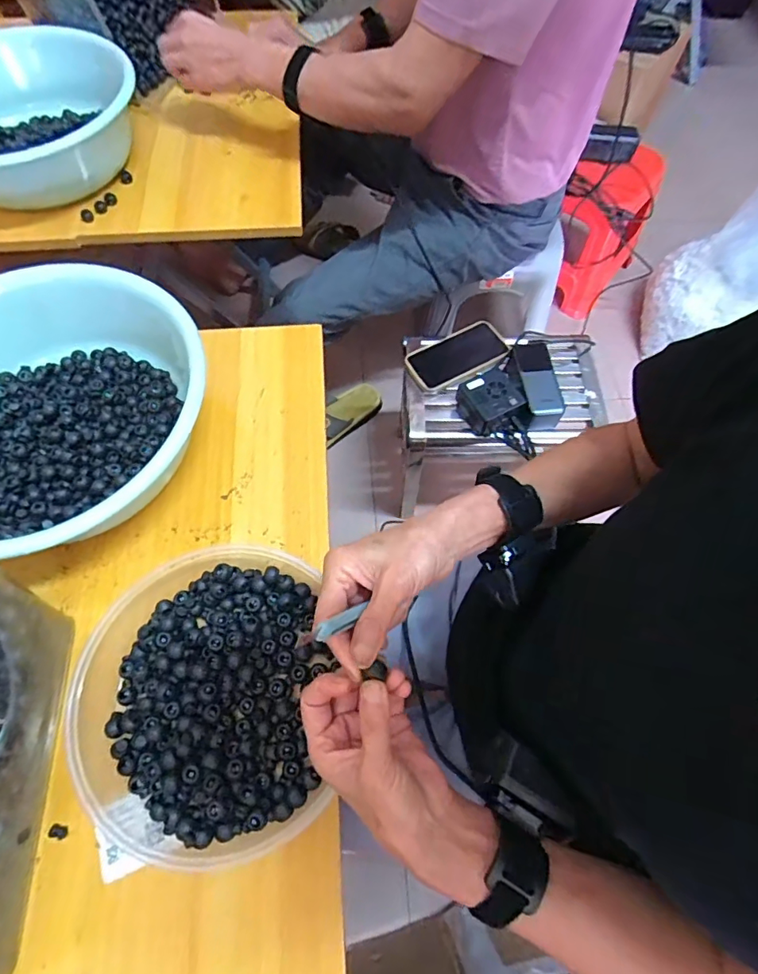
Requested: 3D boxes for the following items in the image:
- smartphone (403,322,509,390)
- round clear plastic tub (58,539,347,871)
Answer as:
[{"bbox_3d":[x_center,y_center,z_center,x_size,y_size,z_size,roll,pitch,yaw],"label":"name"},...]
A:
[{"bbox_3d":[0.132,-0.216,0.795,0.169,0.014,0.088,-28,70,-14],"label":"smartphone"},{"bbox_3d":[-0.147,0.167,0.396,0.197,0.044,0.223,-9,66,-6],"label":"round clear plastic tub"}]

